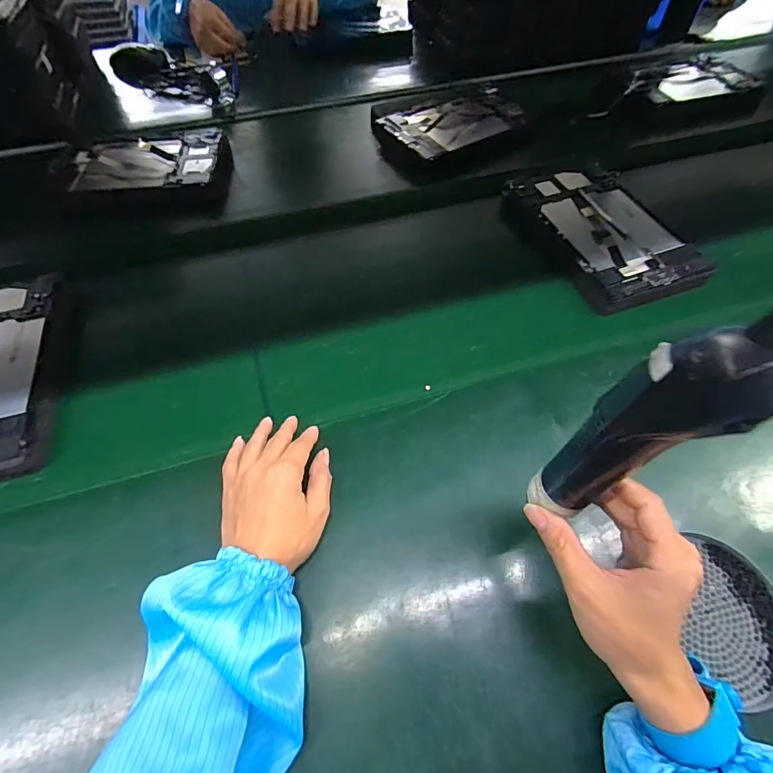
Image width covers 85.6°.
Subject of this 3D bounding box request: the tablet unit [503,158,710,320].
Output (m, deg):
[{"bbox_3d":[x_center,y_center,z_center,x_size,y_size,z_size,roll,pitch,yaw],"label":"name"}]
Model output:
[{"bbox_3d":[0.269,-0.197,0.522,0.152,0.023,0.244,-17,62,-10],"label":"tablet unit"}]

